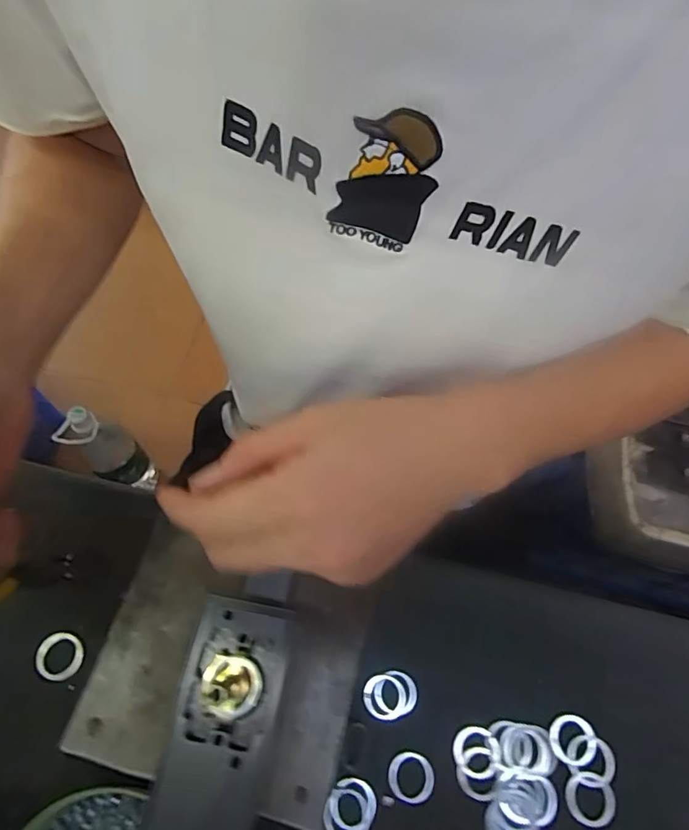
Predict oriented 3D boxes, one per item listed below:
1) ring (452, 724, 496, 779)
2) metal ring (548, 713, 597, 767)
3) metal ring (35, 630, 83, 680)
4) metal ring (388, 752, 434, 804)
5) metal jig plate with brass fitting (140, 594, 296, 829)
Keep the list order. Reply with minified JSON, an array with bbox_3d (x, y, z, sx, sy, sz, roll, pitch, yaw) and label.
[{"bbox_3d":[0.076,0.198,0.283,0.024,0.004,0.026,1,63,-2],"label":"ring"},{"bbox_3d":[0.136,0.193,0.287,0.027,0.004,0.026,1,63,-2],"label":"metal ring"},{"bbox_3d":[-0.174,0.147,0.294,0.027,0.008,0.026,1,63,-2],"label":"metal ring"},{"bbox_3d":[0.038,0.208,0.277,0.026,0.004,0.024,1,63,-2],"label":"metal ring"},{"bbox_3d":[-0.057,0.143,0.226,0.046,0.013,0.104,10,63,2],"label":"metal jig plate with brass fitting"}]

